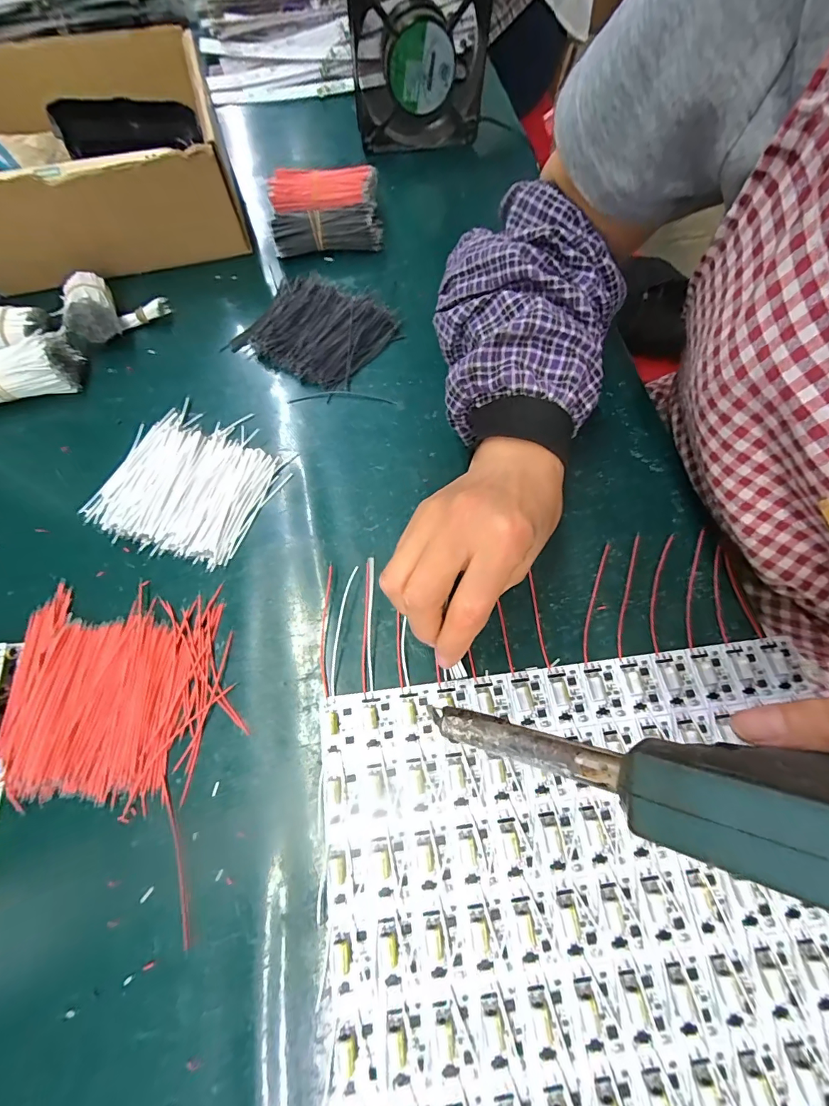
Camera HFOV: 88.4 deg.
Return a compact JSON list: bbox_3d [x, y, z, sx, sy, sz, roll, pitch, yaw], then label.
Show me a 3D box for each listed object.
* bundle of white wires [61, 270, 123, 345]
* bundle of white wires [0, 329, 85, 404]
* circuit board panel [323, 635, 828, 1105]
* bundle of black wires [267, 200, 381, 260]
[{"bbox_3d":[-0.254,-0.190,0.336,0.035,0.034,0.039,-23,70,-10],"label":"bundle of white wires"},{"bbox_3d":[-0.298,-0.130,0.314,0.092,0.038,0.028,-20,70,-9],"label":"bundle of white wires"},{"bbox_3d":[0.099,0.176,0.215,0.281,0.008,0.237,-6,67,-3],"label":"circuit board panel"},{"bbox_3d":[-0.077,-0.288,0.379,0.092,0.030,0.033,-9,69,-5],"label":"bundle of black wires"}]

